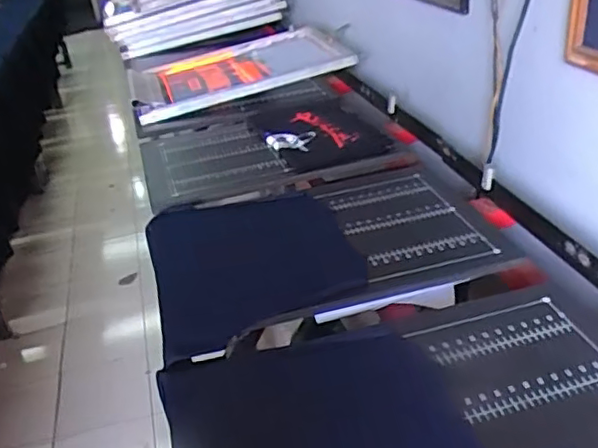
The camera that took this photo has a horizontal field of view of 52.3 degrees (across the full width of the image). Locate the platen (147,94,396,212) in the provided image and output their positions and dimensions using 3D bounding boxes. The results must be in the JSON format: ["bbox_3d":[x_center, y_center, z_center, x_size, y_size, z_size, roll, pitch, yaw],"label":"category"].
[{"bbox_3d":[-0.095,-0.209,1.510,0.578,0.038,0.450,-14,30,-11],"label":"platen"}]

